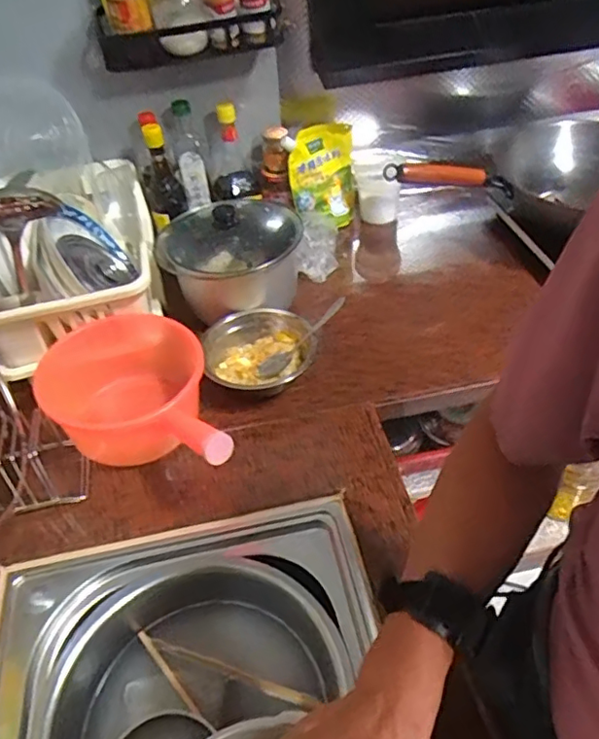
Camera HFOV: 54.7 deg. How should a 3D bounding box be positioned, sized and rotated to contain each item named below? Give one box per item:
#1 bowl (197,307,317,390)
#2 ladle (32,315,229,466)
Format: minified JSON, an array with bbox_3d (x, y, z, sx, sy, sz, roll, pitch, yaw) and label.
[{"bbox_3d":[-0.060,-0.023,0.878,0.159,0.061,0.148,-3,44,3],"label":"bowl"},{"bbox_3d":[-0.182,0.049,0.769,0.320,0.127,0.185,29,54,31],"label":"ladle"}]

